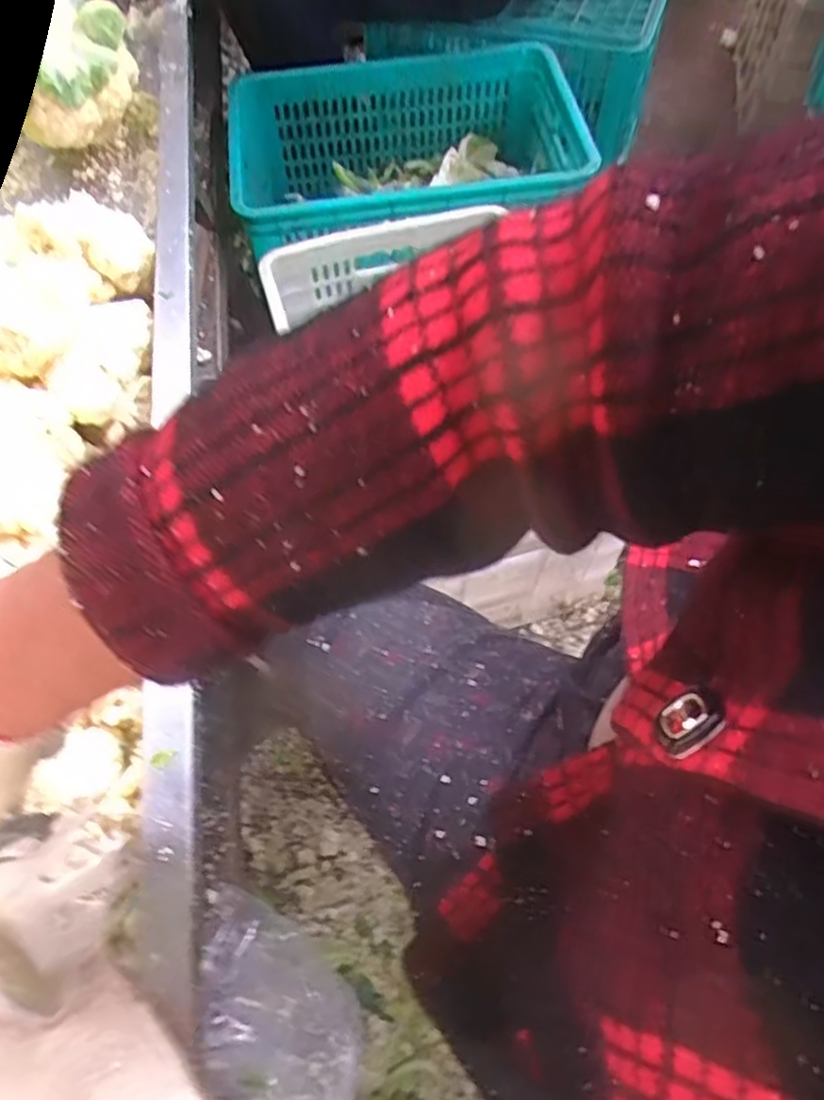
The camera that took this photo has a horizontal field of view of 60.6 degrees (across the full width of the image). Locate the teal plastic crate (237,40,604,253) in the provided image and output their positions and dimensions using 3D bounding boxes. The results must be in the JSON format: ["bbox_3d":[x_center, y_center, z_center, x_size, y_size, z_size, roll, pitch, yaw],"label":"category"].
[{"bbox_3d":[-0.004,-0.632,1.175,0.547,0.215,0.431,-9,63,-3],"label":"teal plastic crate"}]

